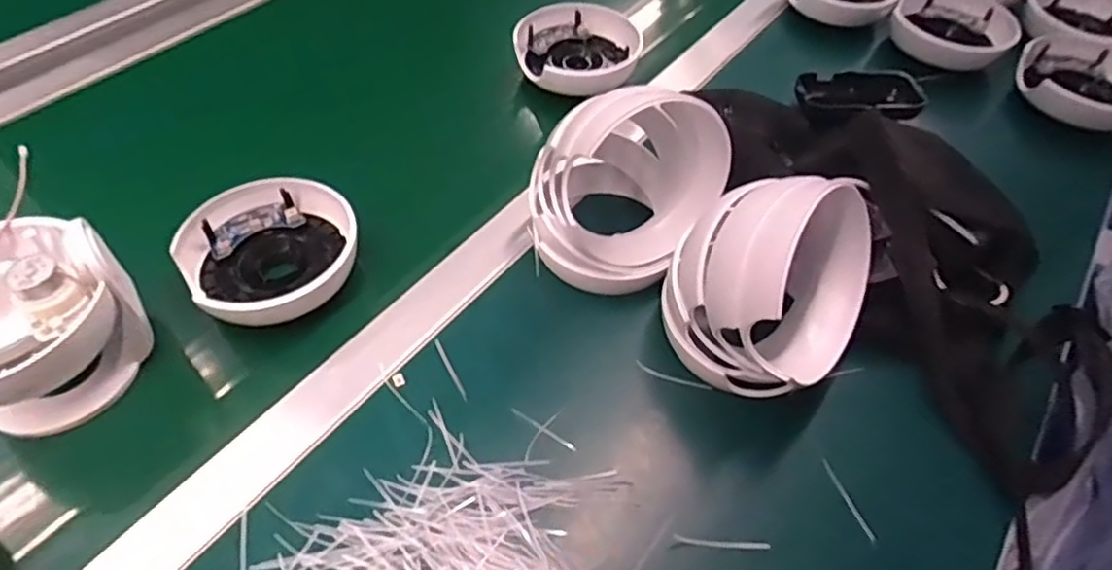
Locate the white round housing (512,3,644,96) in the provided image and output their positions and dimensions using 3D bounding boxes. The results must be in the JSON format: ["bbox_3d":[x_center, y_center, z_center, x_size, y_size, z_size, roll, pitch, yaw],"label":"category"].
[{"bbox_3d":[0.019,-0.210,0.606,0.114,0.037,0.121,1,52,-2],"label":"white round housing"}]

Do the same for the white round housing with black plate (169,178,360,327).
[{"bbox_3d":[-0.190,-0.020,0.451,0.113,0.043,0.105,1,52,-2],"label":"white round housing with black plate"}]

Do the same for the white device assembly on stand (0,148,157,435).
[{"bbox_3d":[-0.315,0.016,0.379,0.119,0.113,0.119,29,56,18],"label":"white device assembly on stand"}]

